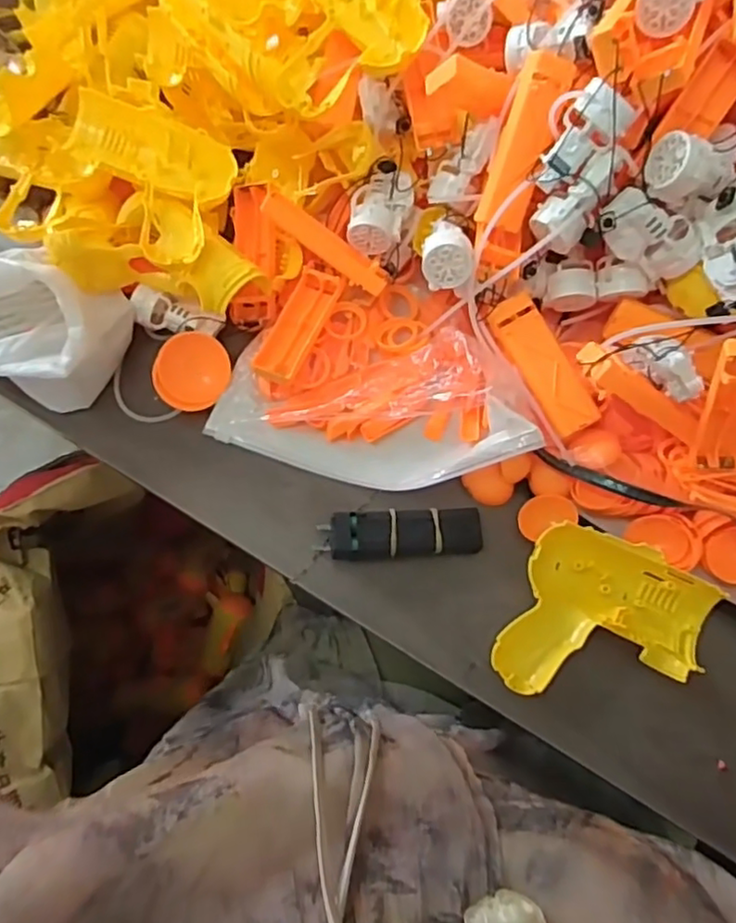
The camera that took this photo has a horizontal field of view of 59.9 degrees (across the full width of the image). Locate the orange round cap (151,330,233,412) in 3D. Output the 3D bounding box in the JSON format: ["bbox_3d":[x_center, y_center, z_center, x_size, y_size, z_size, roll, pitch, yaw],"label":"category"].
[{"bbox_3d":[-0.139,-0.071,0.505,0.054,0.014,0.060,23,93,-15],"label":"orange round cap"}]

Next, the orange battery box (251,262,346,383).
[{"bbox_3d":[-0.055,-0.109,0.506,0.036,0.016,0.105,22,71,7],"label":"orange battery box"}]

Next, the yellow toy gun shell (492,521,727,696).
[{"bbox_3d":[0.166,0.116,0.442,0.130,0.024,0.119,24,71,8],"label":"yellow toy gun shell"}]

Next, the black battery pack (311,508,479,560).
[{"bbox_3d":[0.024,0.054,0.469,0.117,0.023,0.032,-4,70,-2],"label":"black battery pack"}]

